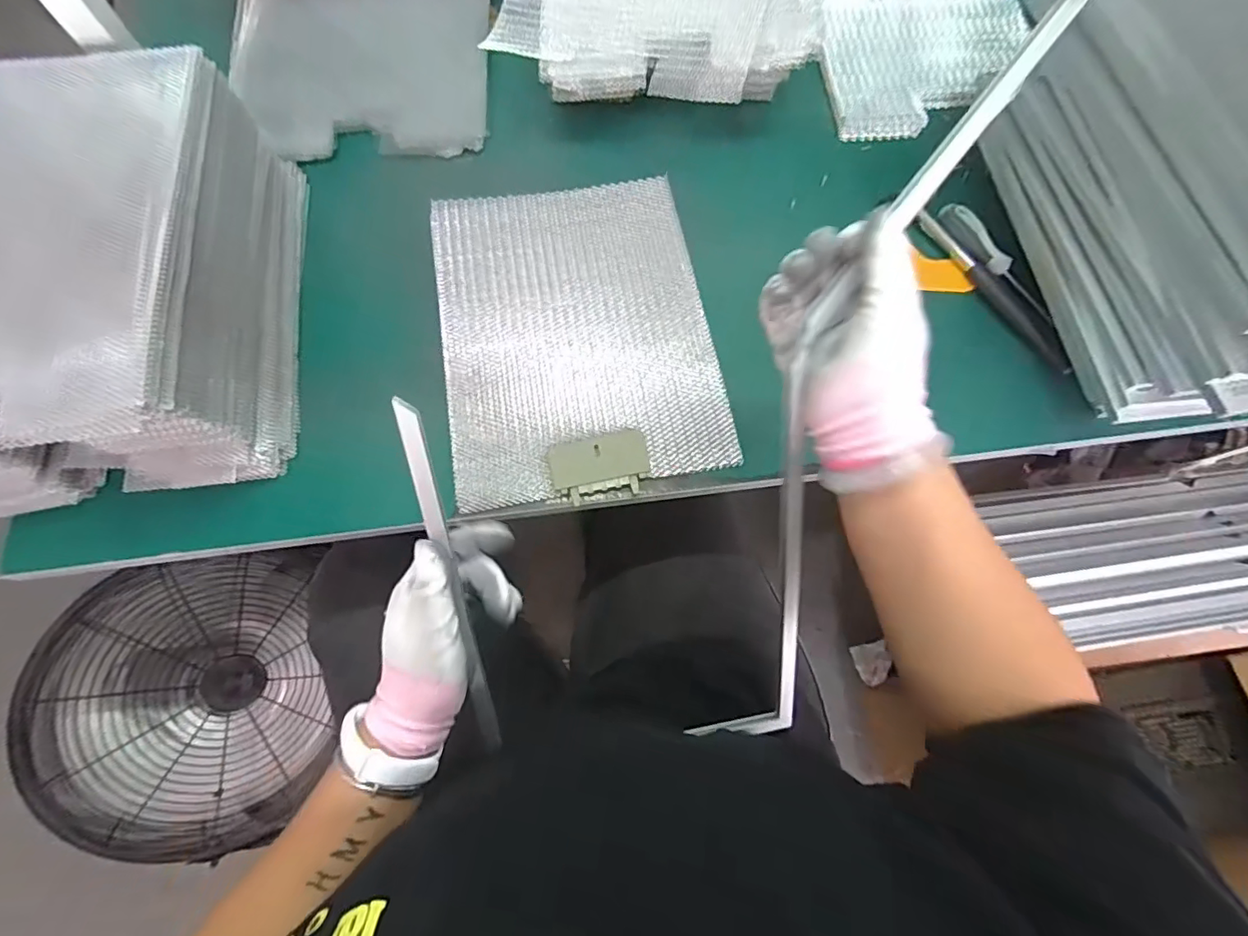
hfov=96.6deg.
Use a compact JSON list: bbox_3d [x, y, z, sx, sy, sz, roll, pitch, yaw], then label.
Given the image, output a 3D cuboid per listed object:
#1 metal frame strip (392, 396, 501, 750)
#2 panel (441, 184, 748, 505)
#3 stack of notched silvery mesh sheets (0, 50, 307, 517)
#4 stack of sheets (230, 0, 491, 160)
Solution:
[{"bbox_3d":[-0.115,0.087,0.380,0.015,0.016,0.278,-6,116,-2],"label":"metal frame strip"},{"bbox_3d":[-0.047,-0.139,0.529,0.243,0.015,0.325,-9,71,-3],"label":"panel"},{"bbox_3d":[-0.448,-0.147,0.468,0.274,0.177,0.343,-8,71,-2],"label":"stack of notched silvery mesh sheets"},{"bbox_3d":[-0.301,-0.503,0.642,0.290,0.020,0.357,-4,73,-6],"label":"stack of sheets"}]

